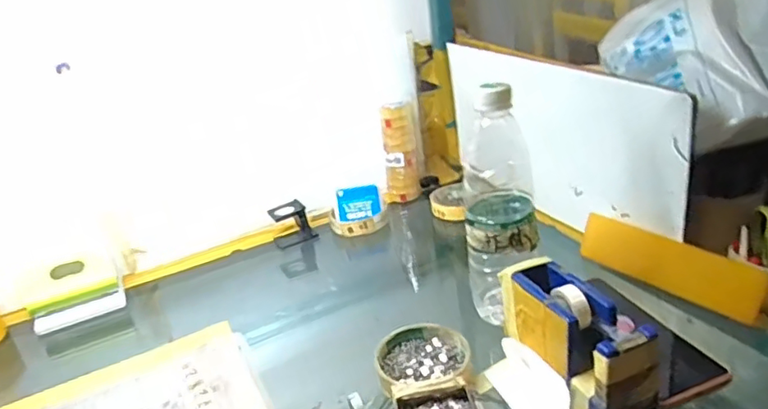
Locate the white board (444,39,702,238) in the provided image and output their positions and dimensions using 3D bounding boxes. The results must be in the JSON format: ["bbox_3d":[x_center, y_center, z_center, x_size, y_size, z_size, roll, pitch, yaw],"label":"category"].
[{"bbox_3d":[0.197,-0.082,0.703,0.013,0.187,0.406,-18,27,-20],"label":"white board"}]

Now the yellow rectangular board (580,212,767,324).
[{"bbox_3d":[0.274,0.055,0.562,0.020,0.052,0.185,-6,19,-30],"label":"yellow rectangular board"}]

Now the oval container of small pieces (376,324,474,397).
[{"bbox_3d":[0.035,0.136,0.495,0.080,0.017,0.075,-7,24,2],"label":"oval container of small pieces"}]

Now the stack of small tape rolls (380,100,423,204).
[{"bbox_3d":[0.025,-0.084,0.852,0.051,0.143,0.063,-6,23,8],"label":"stack of small tape rolls"}]

